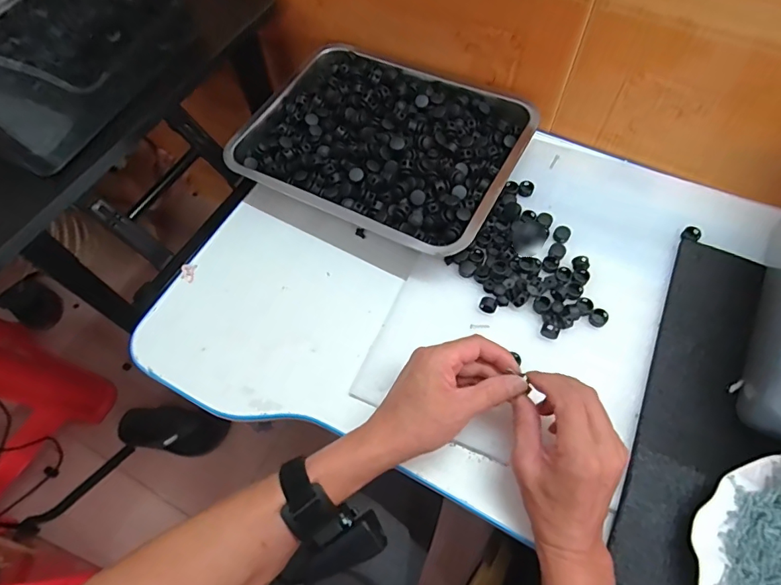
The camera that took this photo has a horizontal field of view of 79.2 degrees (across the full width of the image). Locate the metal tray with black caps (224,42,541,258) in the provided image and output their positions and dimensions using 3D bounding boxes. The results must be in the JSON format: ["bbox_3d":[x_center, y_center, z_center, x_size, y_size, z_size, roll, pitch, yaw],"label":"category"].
[{"bbox_3d":[-0.006,-0.185,0.557,0.306,0.052,0.239,26,68,15],"label":"metal tray with black caps"}]

